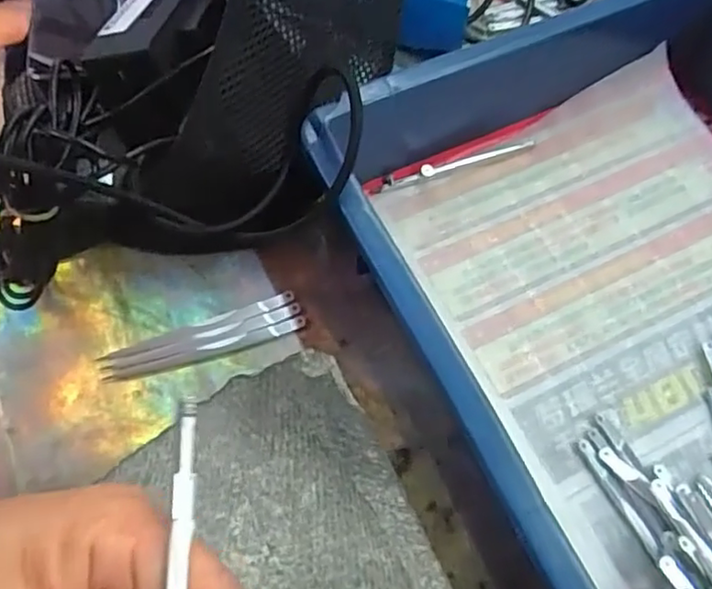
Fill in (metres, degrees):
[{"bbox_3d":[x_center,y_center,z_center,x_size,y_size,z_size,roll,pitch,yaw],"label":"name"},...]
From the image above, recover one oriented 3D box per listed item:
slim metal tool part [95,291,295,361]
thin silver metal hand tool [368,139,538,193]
[{"bbox_3d":[-0.085,0.018,0.340,0.106,0.004,0.008,-20,67,-11],"label":"slim metal tool part"},{"bbox_3d":[0.061,-0.080,0.384,0.111,0.010,0.007,-17,66,-9],"label":"thin silver metal hand tool"}]

